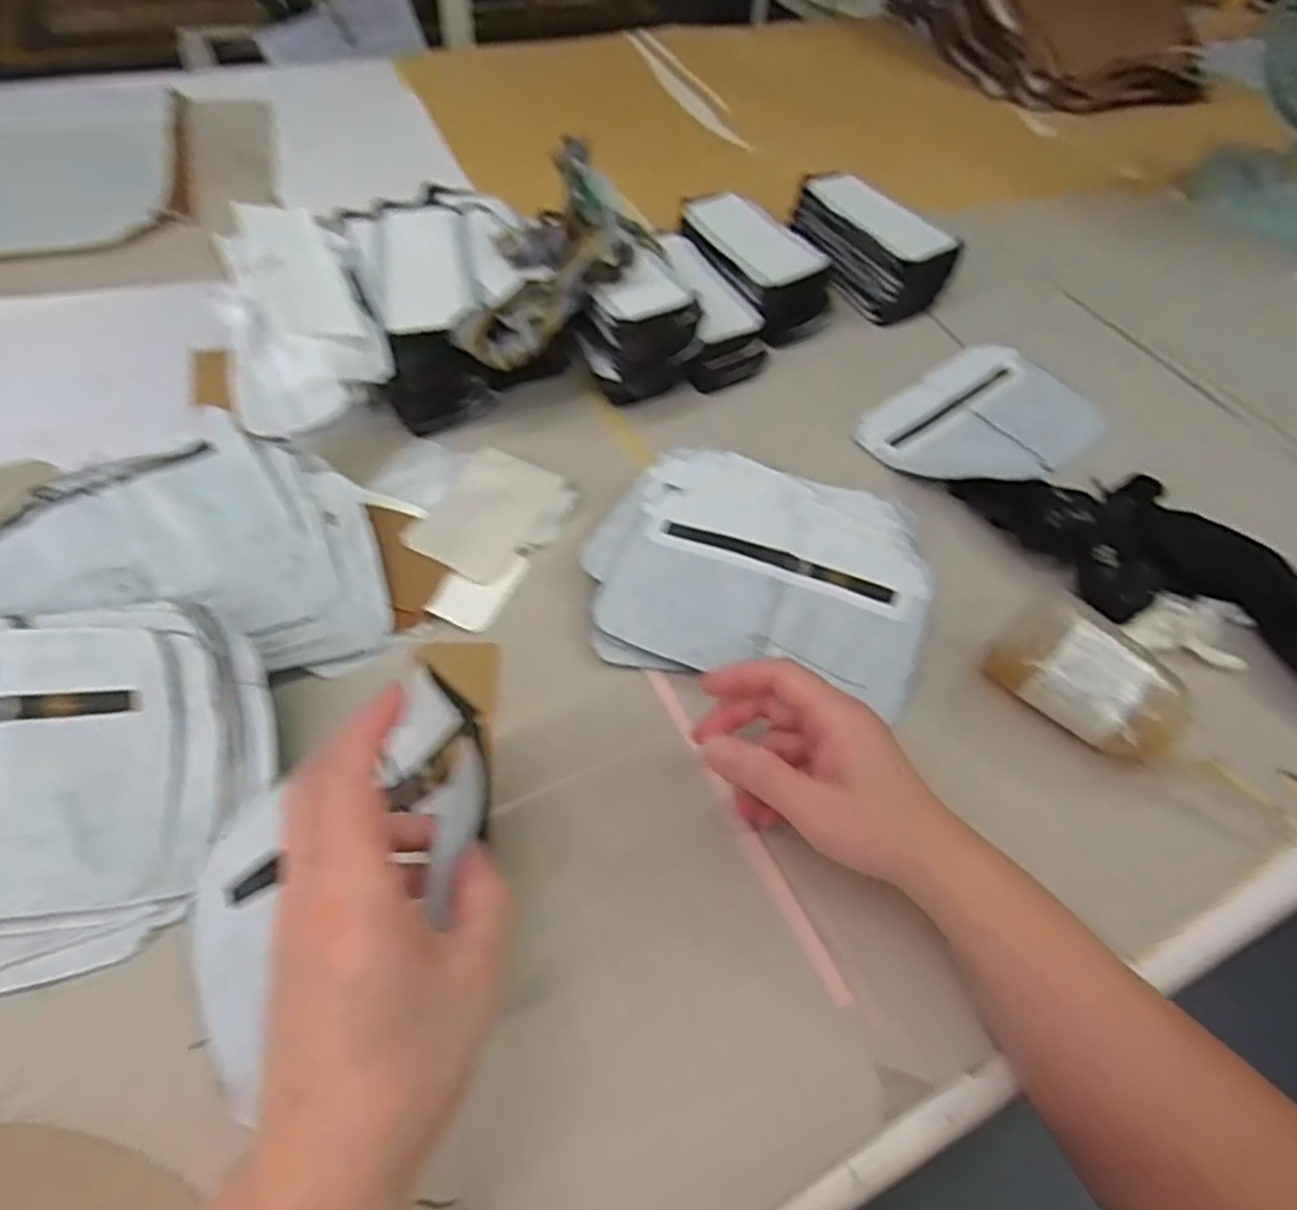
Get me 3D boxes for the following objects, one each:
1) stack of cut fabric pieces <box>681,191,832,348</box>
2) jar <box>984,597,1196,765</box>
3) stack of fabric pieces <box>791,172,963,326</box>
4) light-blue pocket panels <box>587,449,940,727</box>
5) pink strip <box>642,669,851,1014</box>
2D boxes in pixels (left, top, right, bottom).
[{"bbox_3d":[0.096,-0.317,0.668,0.087,0.051,0.182,-19,58,-16],"label":"stack of cut fabric pieces"},{"bbox_3d":[0.250,0.045,0.410,0.048,0.053,0.098,-31,63,-23],"label":"jar"},{"bbox_3d":[0.214,-0.350,0.700,0.075,0.069,0.171,-20,59,-17],"label":"stack of fabric pieces"},{"bbox_3d":[0.073,-0.026,0.479,0.212,0.029,0.171,12,55,4],"label":"light-blue pocket panels"},{"bbox_3d":[0.048,0.114,0.389,0.011,0.004,0.197,-17,57,-23],"label":"pink strip"}]

